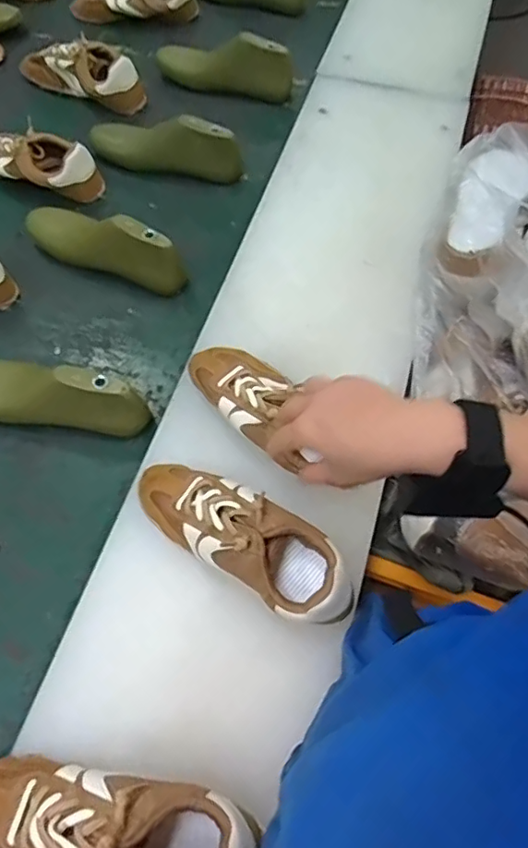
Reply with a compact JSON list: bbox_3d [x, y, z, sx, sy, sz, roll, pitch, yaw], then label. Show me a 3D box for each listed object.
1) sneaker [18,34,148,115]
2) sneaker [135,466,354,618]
[{"bbox_3d":[-0.294,-0.574,0.914,0.215,0.074,0.083,28,66,13],"label":"sneaker"},{"bbox_3d":[-0.021,0.095,0.499,0.216,0.068,0.071,33,67,15],"label":"sneaker"}]

